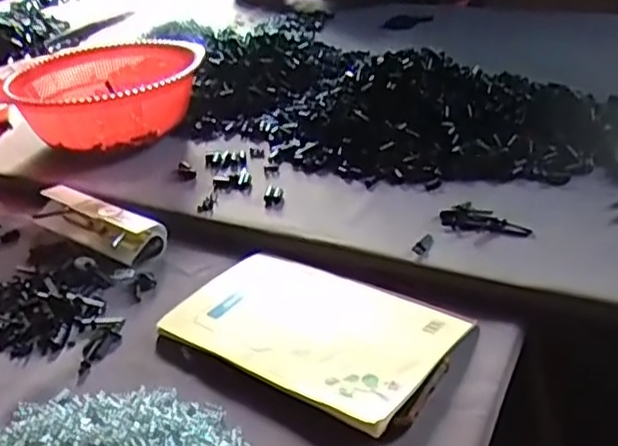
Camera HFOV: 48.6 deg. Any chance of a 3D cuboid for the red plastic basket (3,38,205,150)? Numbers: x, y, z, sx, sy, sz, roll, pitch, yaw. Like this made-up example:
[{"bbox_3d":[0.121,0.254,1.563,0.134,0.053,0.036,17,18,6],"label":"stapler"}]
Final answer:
[{"bbox_3d":[-0.248,-0.166,0.872,0.219,0.089,0.236,-12,31,-10],"label":"red plastic basket"}]

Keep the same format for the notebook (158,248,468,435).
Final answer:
[{"bbox_3d":[0.002,0.074,0.523,0.206,0.013,0.138,16,37,33],"label":"notebook"}]

